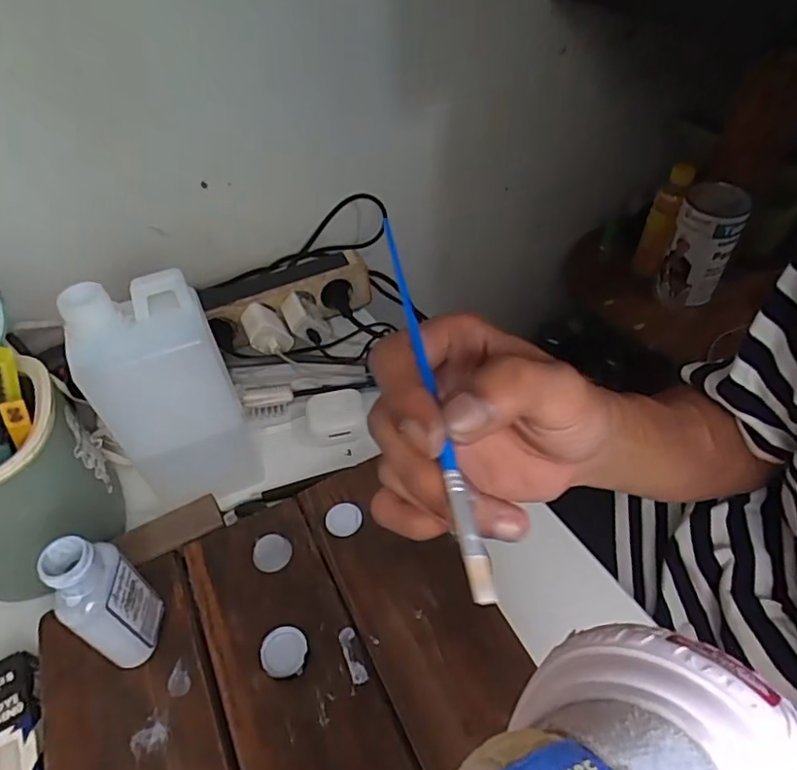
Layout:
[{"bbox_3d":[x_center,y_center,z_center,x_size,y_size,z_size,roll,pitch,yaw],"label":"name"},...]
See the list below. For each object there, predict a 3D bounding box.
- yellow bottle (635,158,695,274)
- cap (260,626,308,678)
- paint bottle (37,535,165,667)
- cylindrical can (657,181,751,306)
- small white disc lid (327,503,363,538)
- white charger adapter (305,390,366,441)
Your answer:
[{"bbox_3d":[0.399,-0.242,0.859,0.045,0.166,0.051,16,51,18],"label":"yellow bottle"},{"bbox_3d":[-0.072,0.169,0.357,0.029,0.011,0.028,-2,48,2],"label":"cap"},{"bbox_3d":[-0.173,0.130,0.340,0.037,0.103,0.042,34,58,29],"label":"paint bottle"},{"bbox_3d":[0.440,-0.200,0.827,0.084,0.158,0.076,20,53,21],"label":"cylindrical can"},{"bbox_3d":[-0.041,0.100,0.425,0.029,0.006,0.024,5,49,9],"label":"small white disc lid"},{"bbox_3d":[-0.058,0.028,0.524,0.052,0.017,0.049,-10,48,-5],"label":"white charger adapter"}]

